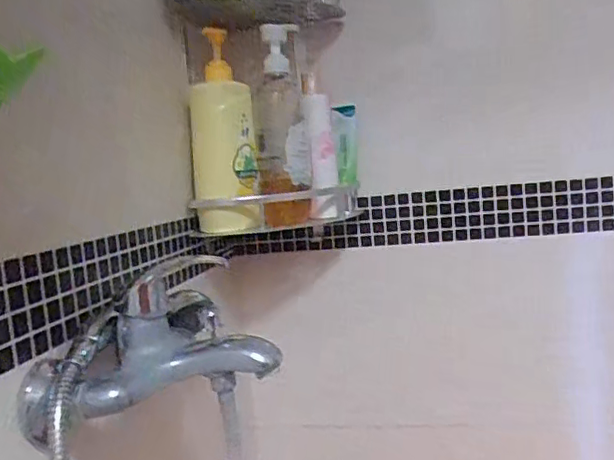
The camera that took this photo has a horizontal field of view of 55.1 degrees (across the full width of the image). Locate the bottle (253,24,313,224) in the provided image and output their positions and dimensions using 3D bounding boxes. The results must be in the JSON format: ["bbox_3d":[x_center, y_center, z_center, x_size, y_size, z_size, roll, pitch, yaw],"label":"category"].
[{"bbox_3d":[-0.035,-0.138,0.815,0.072,0.257,0.088,-5,5,-1],"label":"bottle"}]

